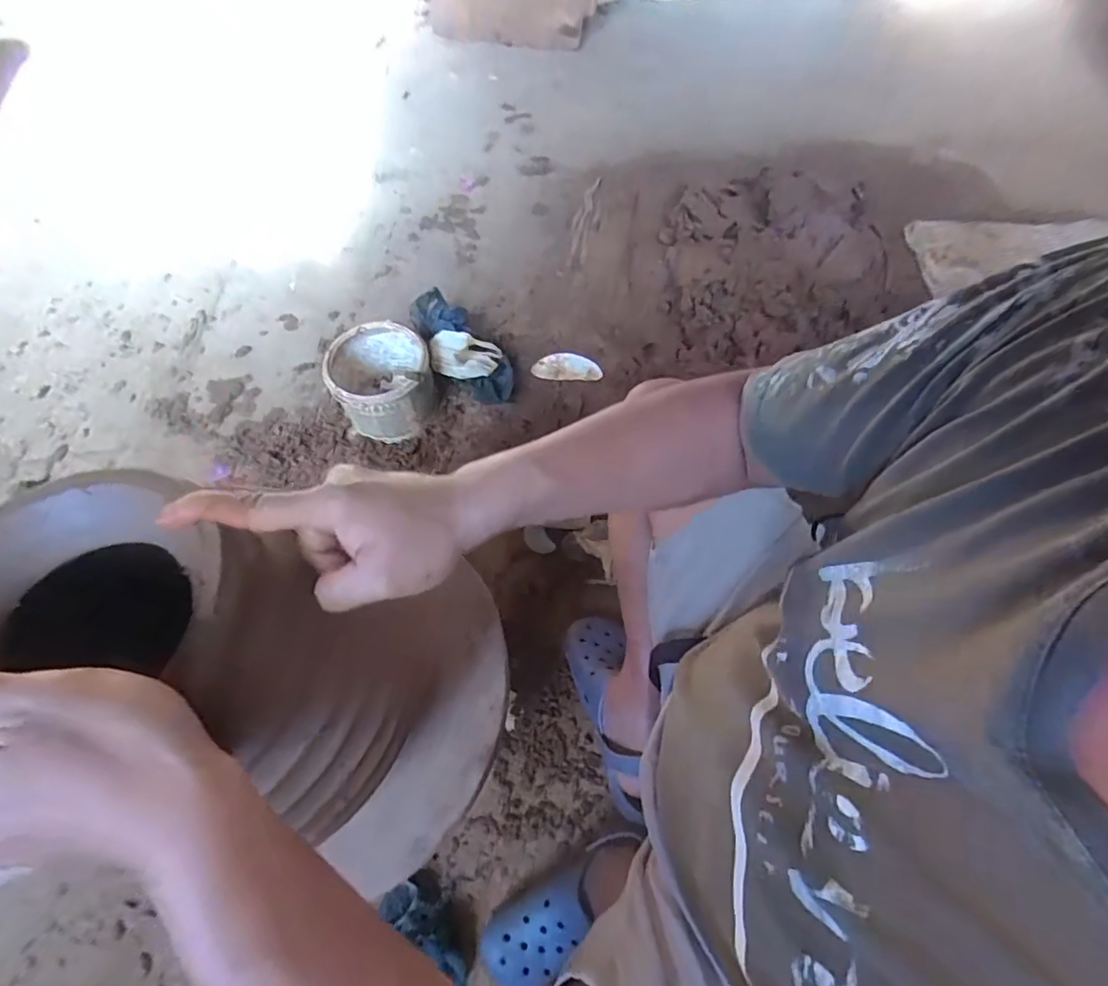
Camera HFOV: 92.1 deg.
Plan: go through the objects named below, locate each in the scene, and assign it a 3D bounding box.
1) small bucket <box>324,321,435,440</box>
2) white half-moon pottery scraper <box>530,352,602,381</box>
[{"bbox_3d":[-0.321,-0.209,1.018,0.180,0.139,0.191,-13,62,-6],"label":"small bucket"},{"bbox_3d":[0.027,-0.261,1.103,0.141,0.012,0.063,4,62,3],"label":"white half-moon pottery scraper"}]

